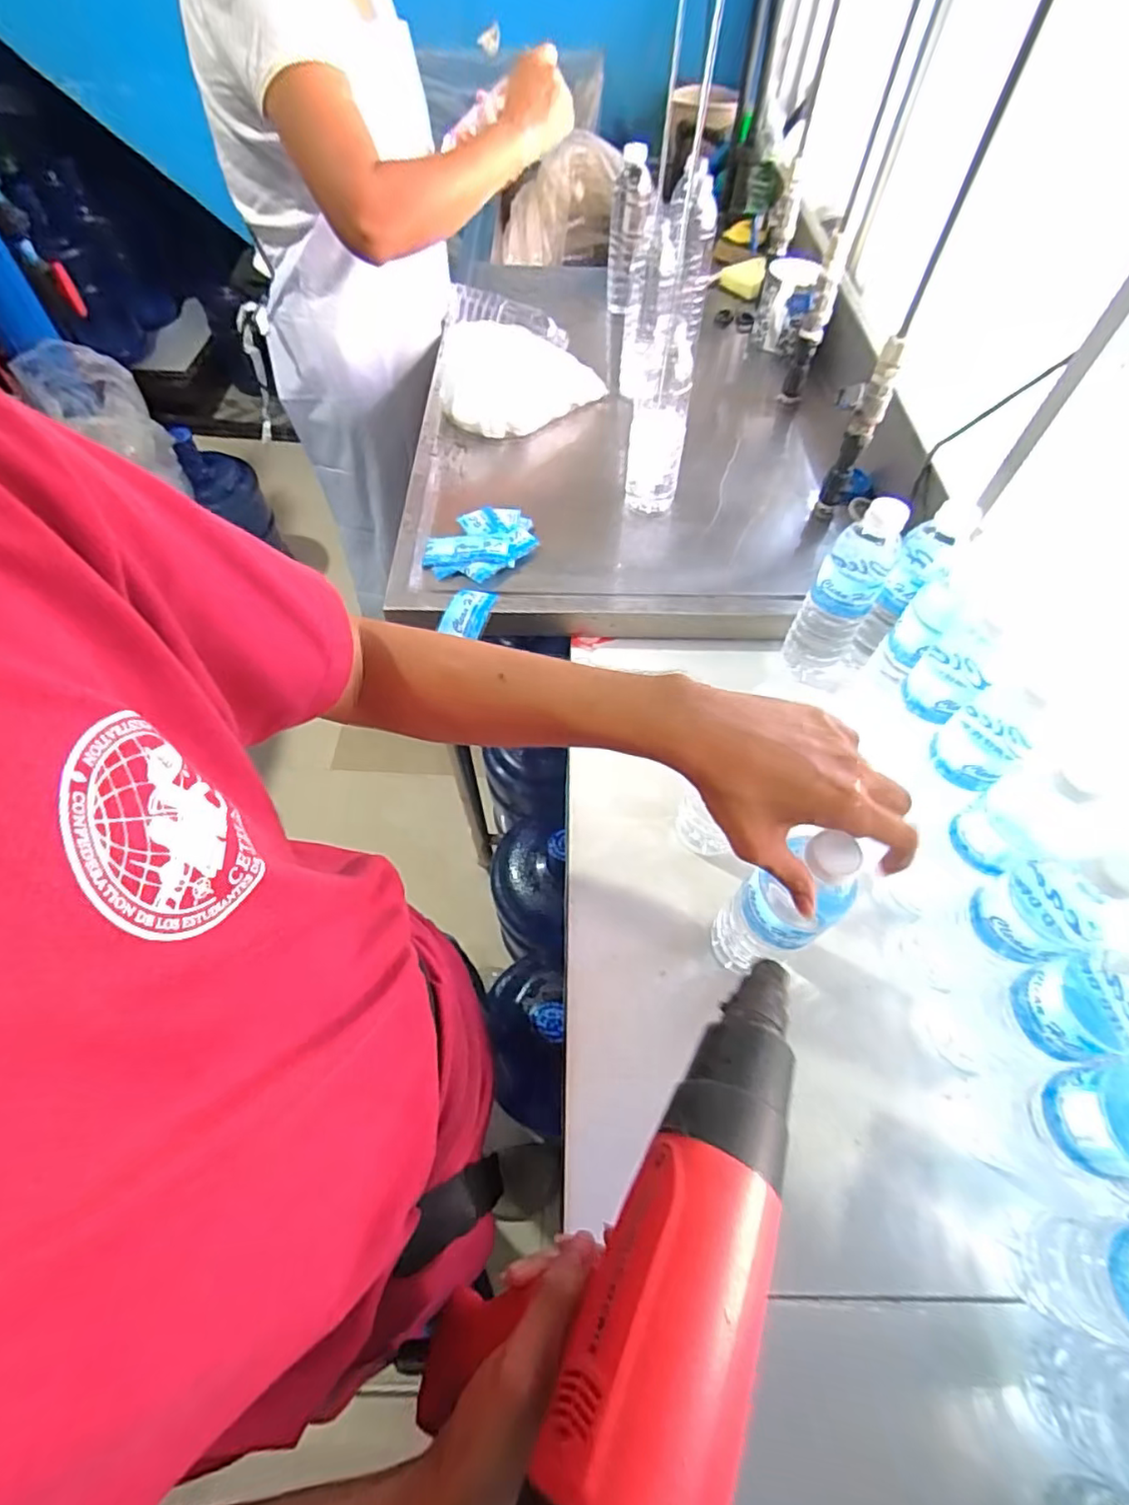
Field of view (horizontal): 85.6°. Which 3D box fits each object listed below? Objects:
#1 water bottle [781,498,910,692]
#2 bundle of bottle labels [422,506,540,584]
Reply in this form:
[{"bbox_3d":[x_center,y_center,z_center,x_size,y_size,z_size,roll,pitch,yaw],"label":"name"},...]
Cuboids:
[{"bbox_3d":[0.286,-0.164,0.616,0.066,0.202,0.083,30,63,16],"label":"water bottle"},{"bbox_3d":[-0.100,-0.250,0.729,0.100,0.010,0.134,40,66,20],"label":"bundle of bottle labels"}]

